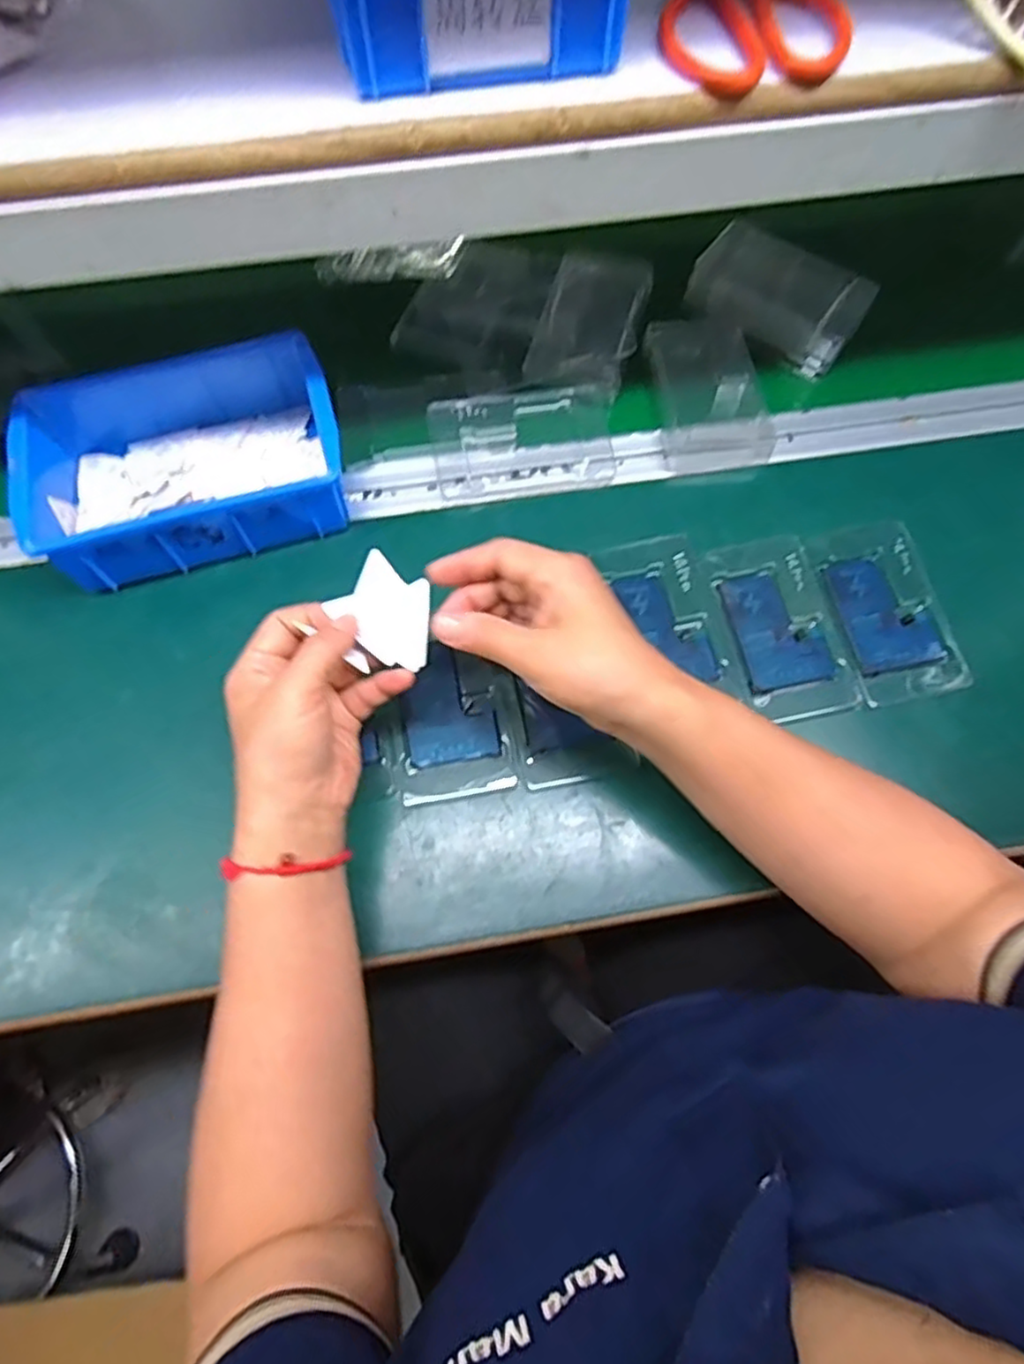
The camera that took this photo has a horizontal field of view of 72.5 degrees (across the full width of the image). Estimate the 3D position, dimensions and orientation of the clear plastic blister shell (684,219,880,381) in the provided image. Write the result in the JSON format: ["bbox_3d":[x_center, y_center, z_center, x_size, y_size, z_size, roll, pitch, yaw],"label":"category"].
[{"bbox_3d":[0.209,-0.303,0.546,0.128,0.028,0.076,34,73,13],"label":"clear plastic blister shell"}]

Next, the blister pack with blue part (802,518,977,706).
[{"bbox_3d":[0.254,-0.049,0.476,0.074,0.011,0.125,-13,70,-5],"label":"blister pack with blue part"}]

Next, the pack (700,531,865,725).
[{"bbox_3d":[0.180,-0.038,0.470,0.074,0.004,0.128,-13,70,-5],"label":"pack"}]

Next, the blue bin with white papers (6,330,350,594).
[{"bbox_3d":[-0.222,-0.157,0.485,0.202,0.063,0.152,-14,73,-5],"label":"blue bin with white papers"}]

